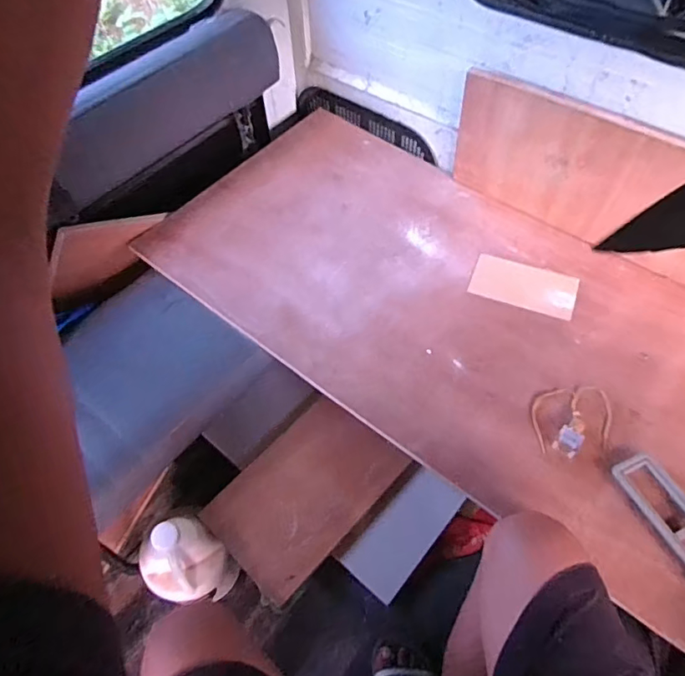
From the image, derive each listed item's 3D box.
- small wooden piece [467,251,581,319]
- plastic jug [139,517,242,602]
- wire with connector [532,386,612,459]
[{"bbox_3d":[0.327,-0.094,0.923,0.180,0.007,0.102,20,60,13],"label":"small wooden piece"},{"bbox_3d":[-0.256,0.368,0.838,0.138,0.226,0.114,17,59,12],"label":"plastic jug"},{"bbox_3d":[0.352,0.125,0.777,0.119,0.021,0.109,-3,57,-1],"label":"wire with connector"}]

